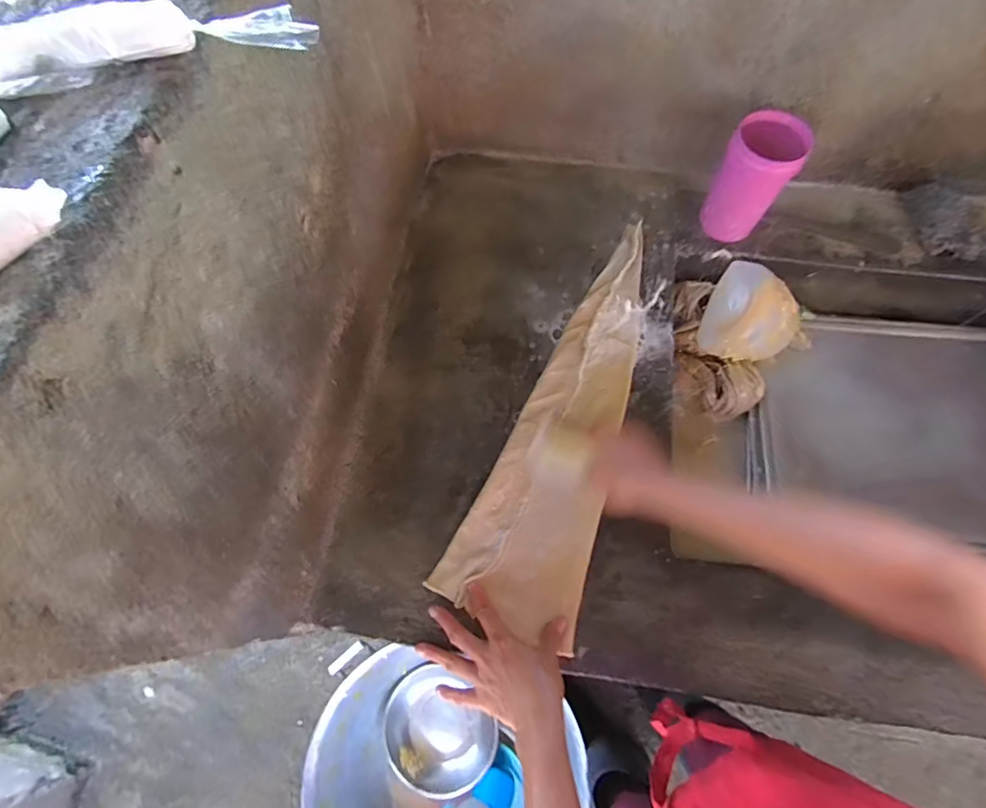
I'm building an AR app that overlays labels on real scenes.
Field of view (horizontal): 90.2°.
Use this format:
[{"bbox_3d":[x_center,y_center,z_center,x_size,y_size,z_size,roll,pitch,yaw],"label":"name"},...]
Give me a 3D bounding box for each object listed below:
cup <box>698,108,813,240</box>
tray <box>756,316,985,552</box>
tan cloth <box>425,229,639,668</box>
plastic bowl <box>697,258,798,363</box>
[{"bbox_3d":[0.337,-0.293,0.643,0.089,0.143,0.081,0,69,1],"label":"cup"},{"bbox_3d":[0.620,0.034,0.713,0.445,0.053,0.326,6,70,3],"label":"tray"},{"bbox_3d":[0.099,0.003,0.589,0.152,0.031,0.500,20,72,8],"label":"tan cloth"},{"bbox_3d":[0.381,-0.122,0.722,0.128,0.069,0.134,20,99,-31],"label":"plastic bowl"}]

